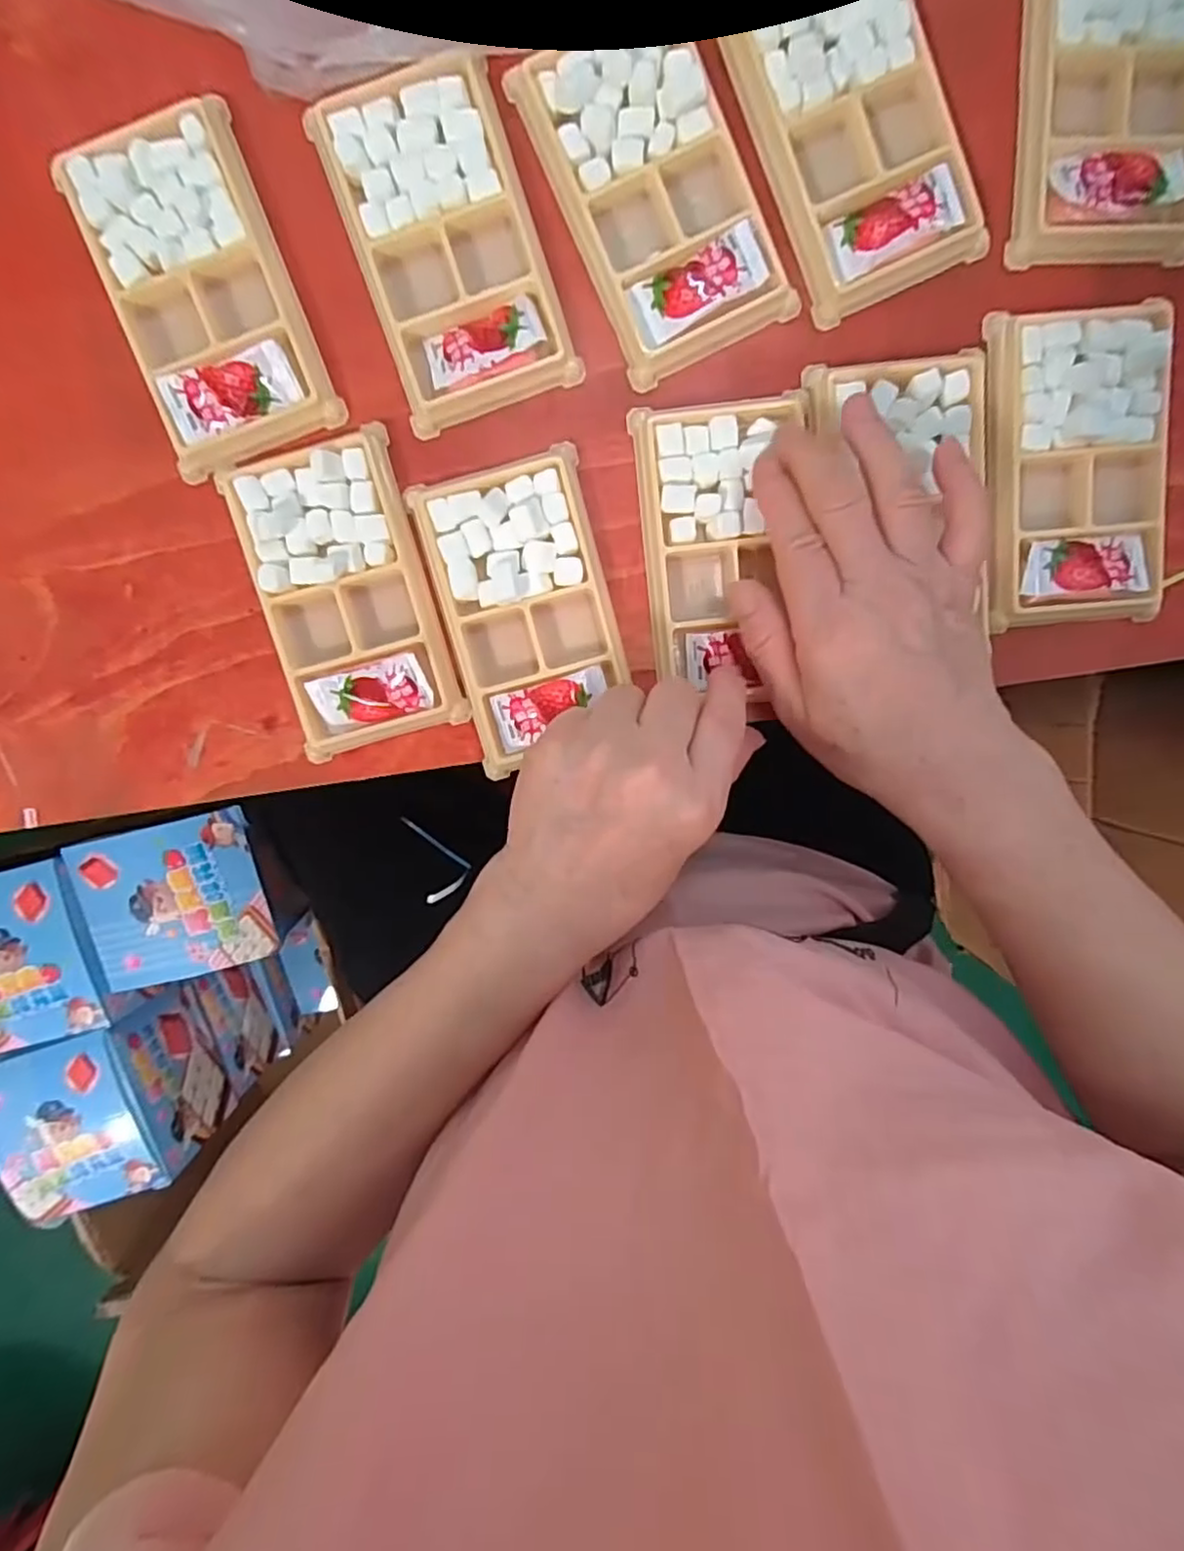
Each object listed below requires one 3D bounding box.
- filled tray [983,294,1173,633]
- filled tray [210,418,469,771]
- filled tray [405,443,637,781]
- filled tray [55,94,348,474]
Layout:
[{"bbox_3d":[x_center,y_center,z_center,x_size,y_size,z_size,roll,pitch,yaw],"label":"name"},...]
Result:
[{"bbox_3d":[0.222,-0.140,0.308,0.075,0.015,0.135,-5,98,1],"label":"filled tray"},{"bbox_3d":[-0.113,-0.081,0.312,0.074,0.014,0.134,-15,97,2],"label":"filled tray"},{"bbox_3d":[-0.028,-0.075,0.314,0.078,0.018,0.130,-15,97,2],"label":"filled tray"},{"bbox_3d":[-0.169,-0.209,0.294,0.073,0.017,0.134,-19,97,2],"label":"filled tray"}]

